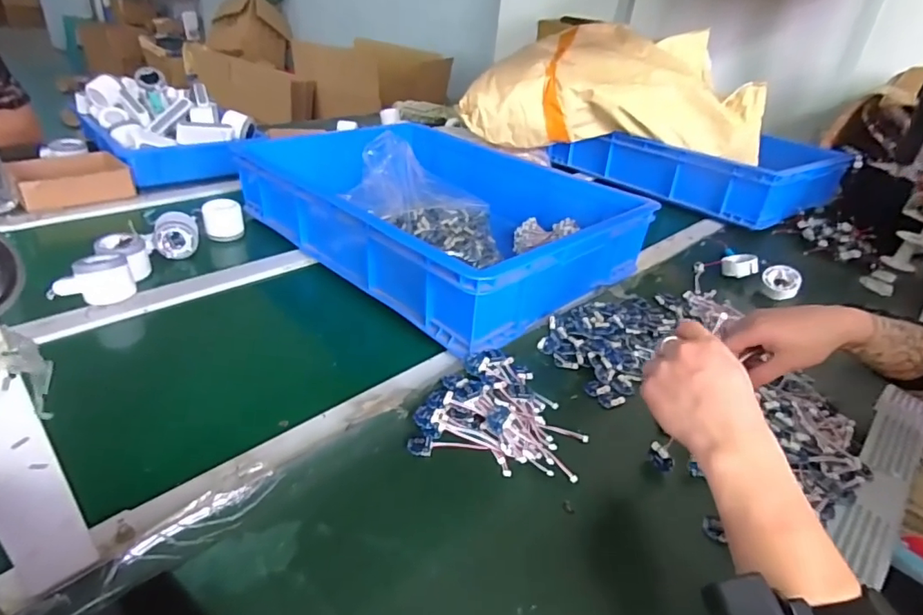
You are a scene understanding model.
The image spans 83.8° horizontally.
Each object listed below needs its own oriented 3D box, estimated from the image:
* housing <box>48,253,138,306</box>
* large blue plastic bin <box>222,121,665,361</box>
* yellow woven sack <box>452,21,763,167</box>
[{"bbox_3d":[-0.472,-0.036,0.656,0.088,0.050,0.057,-20,40,-35],"label":"housing"},{"bbox_3d":[-0.025,-0.178,0.872,0.582,0.119,0.455,31,39,33],"label":"large blue plastic bin"},{"bbox_3d":[0.351,-0.494,1.206,0.659,0.246,0.259,11,32,8],"label":"yellow woven sack"}]

